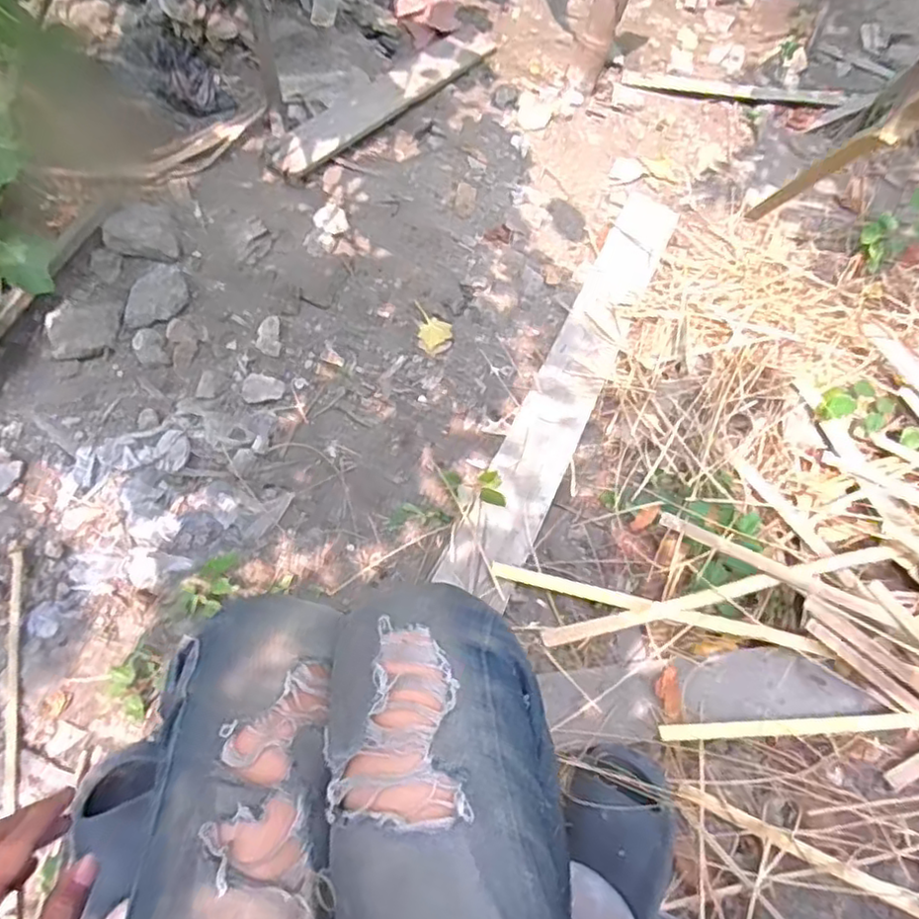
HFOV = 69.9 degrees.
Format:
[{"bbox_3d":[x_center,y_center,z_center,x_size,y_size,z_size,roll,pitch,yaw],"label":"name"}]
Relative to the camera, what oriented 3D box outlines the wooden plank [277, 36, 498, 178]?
[{"bbox_3d":[-0.145,-0.739,1.347,0.096,0.026,0.556,45,69,-1],"label":"wooden plank"}]

